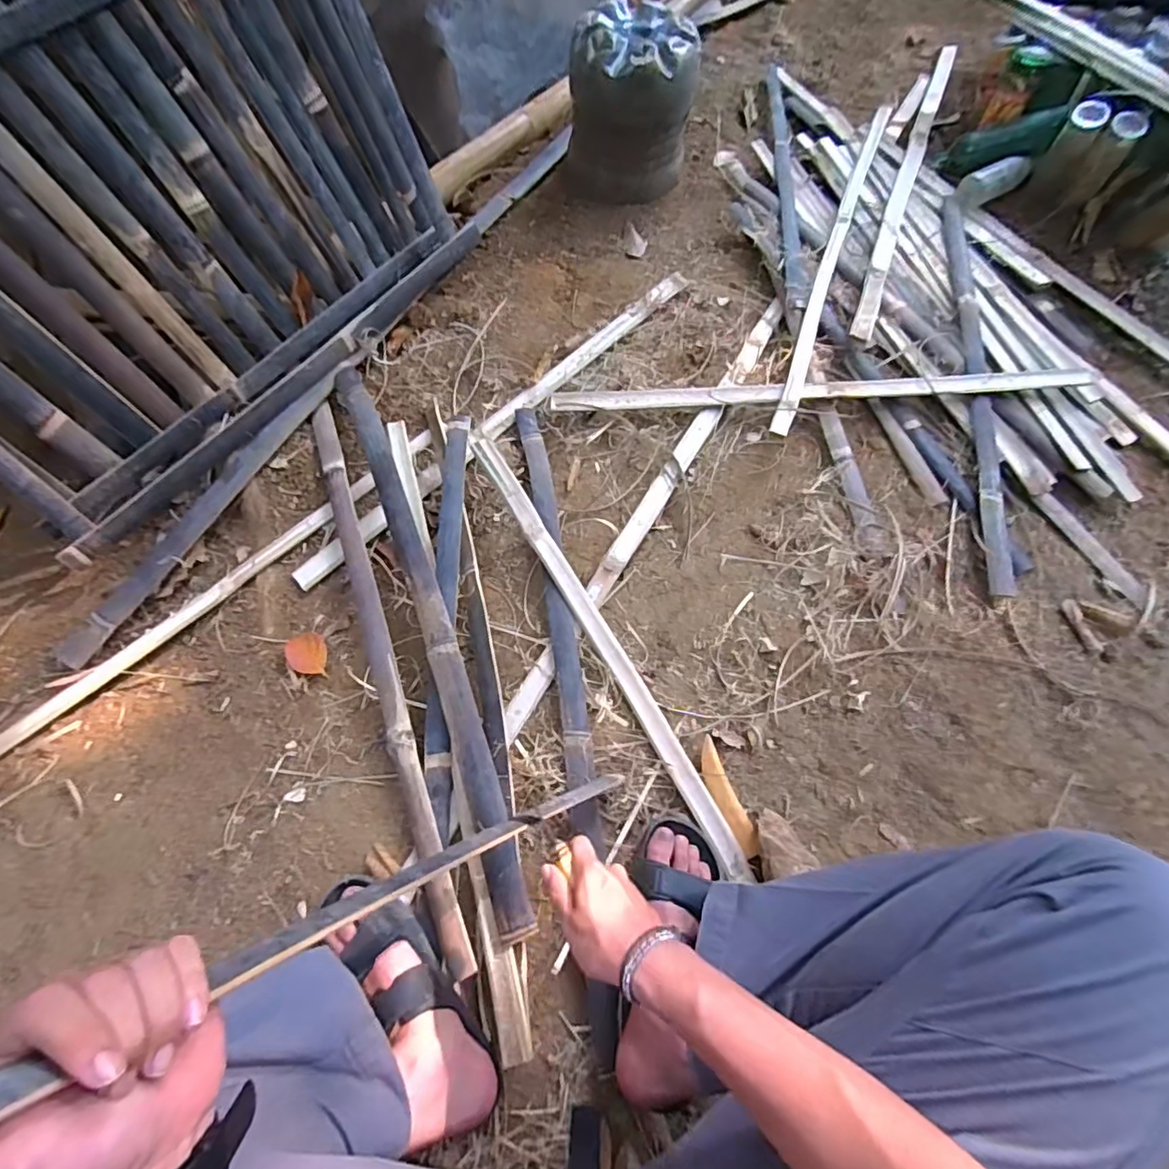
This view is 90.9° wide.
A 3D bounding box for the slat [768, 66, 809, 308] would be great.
[{"bbox_3d":[0.429,-0.871,1.221,0.047,0.018,0.810,6,65,0],"label":"slat"}]

